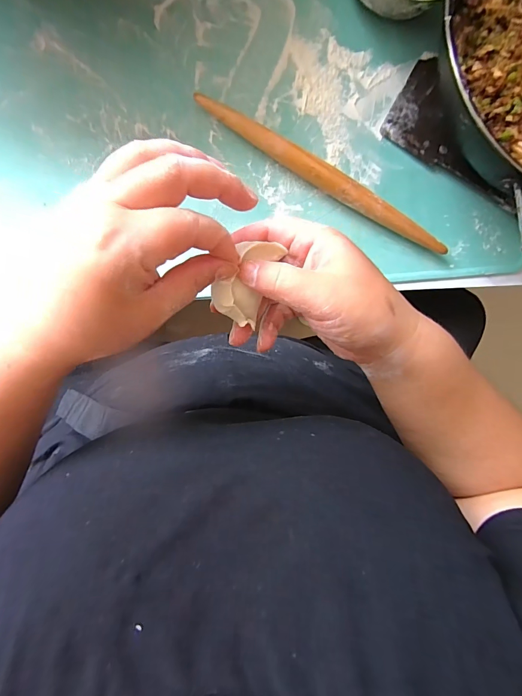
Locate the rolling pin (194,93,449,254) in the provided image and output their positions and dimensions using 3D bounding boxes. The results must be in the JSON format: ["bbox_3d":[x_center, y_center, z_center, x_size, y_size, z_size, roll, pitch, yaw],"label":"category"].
[{"bbox_3d":[0.074,-0.187,0.397,0.318,0.027,0.019,28,88,-8],"label":"rolling pin"}]

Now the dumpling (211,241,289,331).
[{"bbox_3d":[-0.009,-0.040,0.210,0.030,0.018,0.049,21,89,-8],"label":"dumpling"}]

